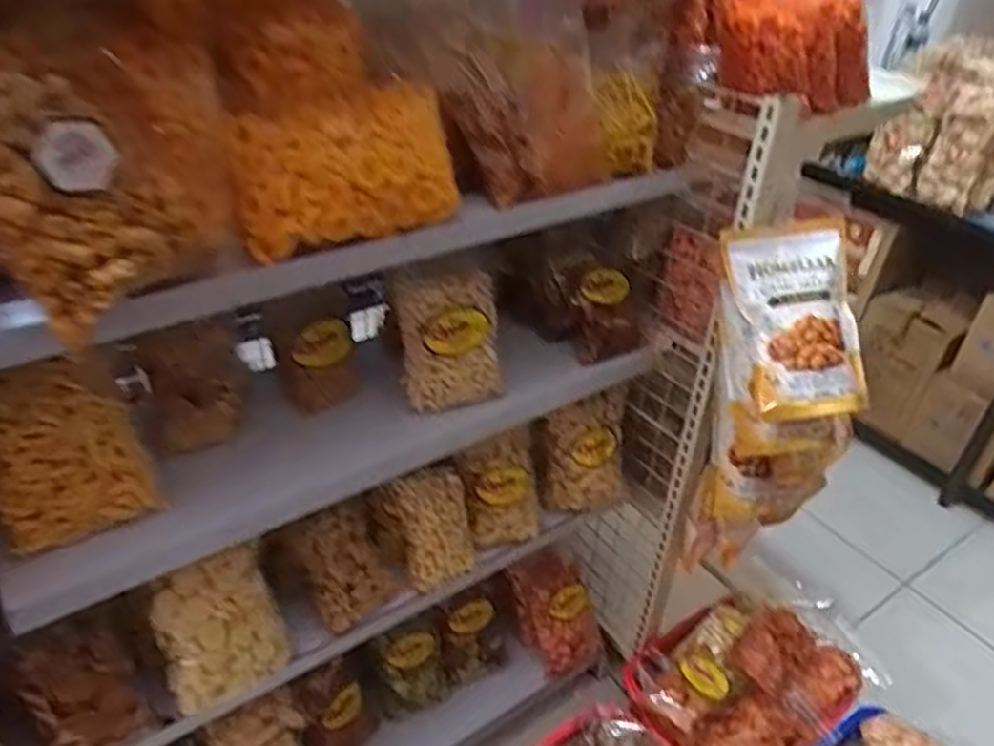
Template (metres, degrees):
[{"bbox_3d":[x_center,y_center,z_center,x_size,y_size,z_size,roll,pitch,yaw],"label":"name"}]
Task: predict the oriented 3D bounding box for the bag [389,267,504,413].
[{"bbox_3d":[-0.069,-0.054,1.024,0.126,0.171,0.100,-14,38,-24],"label":"bag"}]

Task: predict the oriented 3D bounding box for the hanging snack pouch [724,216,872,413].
[{"bbox_3d":[0.404,-0.074,0.984,0.168,0.056,0.259,-11,78,-7],"label":"hanging snack pouch"}]

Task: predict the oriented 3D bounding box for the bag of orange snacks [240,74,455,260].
[{"bbox_3d":[-0.150,-0.204,0.740,0.225,0.124,0.089,-23,42,-33],"label":"bag of orange snacks"}]

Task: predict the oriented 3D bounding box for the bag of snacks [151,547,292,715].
[{"bbox_3d":[-0.352,0.327,0.954,0.141,0.179,0.077,-15,38,-24],"label":"bag of snacks"}]

